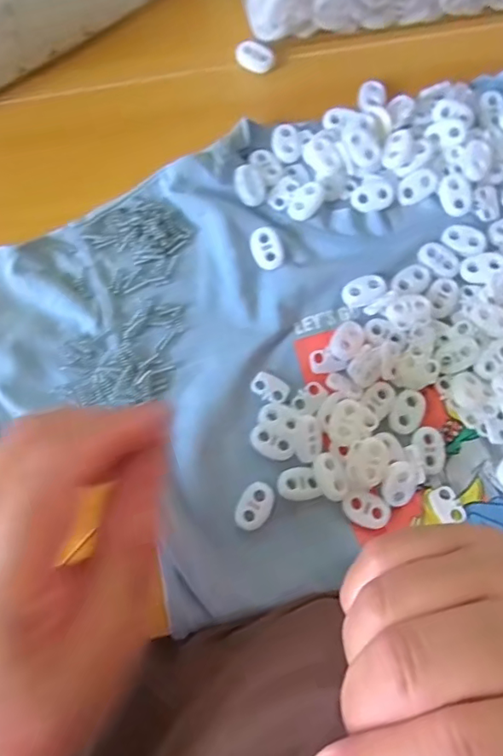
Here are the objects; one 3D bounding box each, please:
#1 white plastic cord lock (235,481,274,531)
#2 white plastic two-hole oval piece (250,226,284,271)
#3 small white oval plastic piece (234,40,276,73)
[{"bbox_3d":[0.002,0.060,0.249,0.014,0.004,0.023,25,78,6],"label":"white plastic cord lock"},{"bbox_3d":[0.008,-0.068,0.278,0.015,0.005,0.024,-17,77,-4],"label":"white plastic two-hole oval piece"},{"bbox_3d":[0.002,-0.187,0.309,0.023,0.006,0.014,38,80,8],"label":"small white oval plastic piece"}]

